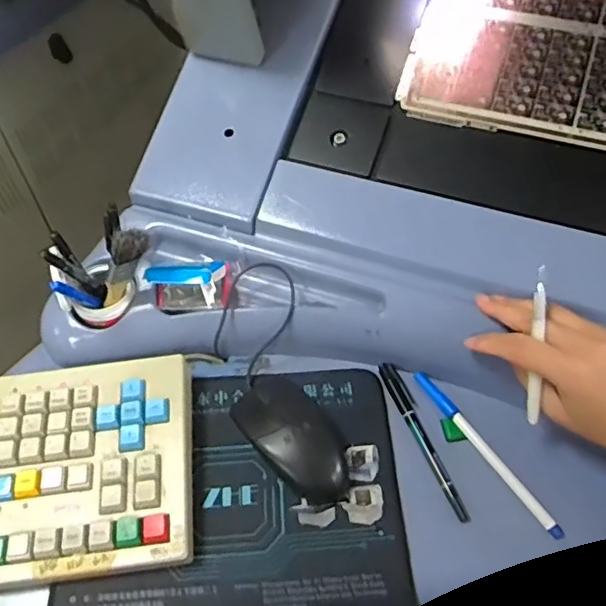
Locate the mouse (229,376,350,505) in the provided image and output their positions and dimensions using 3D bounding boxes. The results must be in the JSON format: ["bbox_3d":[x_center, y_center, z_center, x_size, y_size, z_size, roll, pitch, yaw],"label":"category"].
[{"bbox_3d":[-0.003,0.106,0.461,0.065,0.029,0.105,-35,60,-23],"label":"mouse"}]

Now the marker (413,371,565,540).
[{"bbox_3d":[0.146,0.117,0.467,0.013,0.009,0.160,-28,58,-20],"label":"marker"}]

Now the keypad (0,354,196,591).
[{"bbox_3d":[-0.167,0.120,0.443,0.160,0.029,0.162,-5,53,-4],"label":"keypad"}]

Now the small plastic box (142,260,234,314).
[{"bbox_3d":[-0.095,-0.015,0.501,0.070,0.036,0.041,-7,53,-5],"label":"small plastic box"}]

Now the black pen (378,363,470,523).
[{"bbox_3d":[0.099,0.108,0.475,0.017,0.010,0.140,-18,55,-13],"label":"black pen"}]

